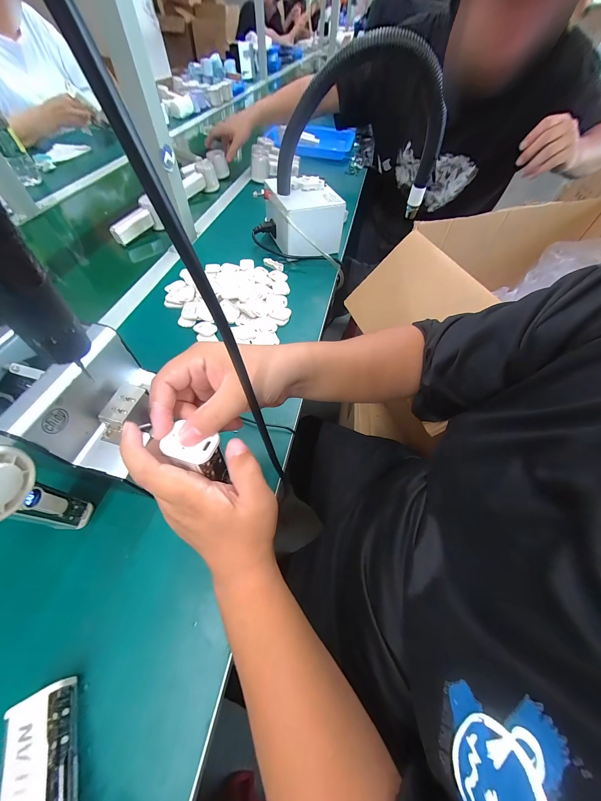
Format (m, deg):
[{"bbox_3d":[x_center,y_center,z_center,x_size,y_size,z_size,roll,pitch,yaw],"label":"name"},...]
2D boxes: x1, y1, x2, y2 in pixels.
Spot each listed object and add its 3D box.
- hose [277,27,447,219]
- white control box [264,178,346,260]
[{"bbox_3d":[0.107,-0.463,0.470,0.299,0.219,0.107,6,57,2],"label":"hose"},{"bbox_3d":[0.005,-0.394,0.589,0.134,0.106,0.130,-18,59,-14],"label":"white control box"}]

